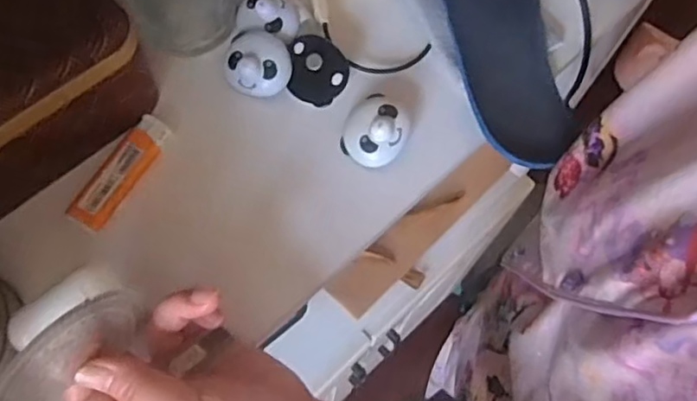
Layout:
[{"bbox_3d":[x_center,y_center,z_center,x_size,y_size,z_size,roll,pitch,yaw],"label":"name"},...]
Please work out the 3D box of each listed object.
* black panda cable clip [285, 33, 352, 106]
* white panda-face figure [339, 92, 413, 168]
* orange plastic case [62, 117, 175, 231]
[{"bbox_3d":[-0.020,-0.085,0.410,0.038,0.015,0.044,5,91,14],"label":"black panda cable clip"},{"bbox_3d":[0.018,-0.045,0.401,0.042,0.023,0.043,1,67,-2],"label":"white panda-face figure"},{"bbox_3d":[-0.138,-0.019,0.385,0.024,0.010,0.078,29,69,10],"label":"orange plastic case"}]

